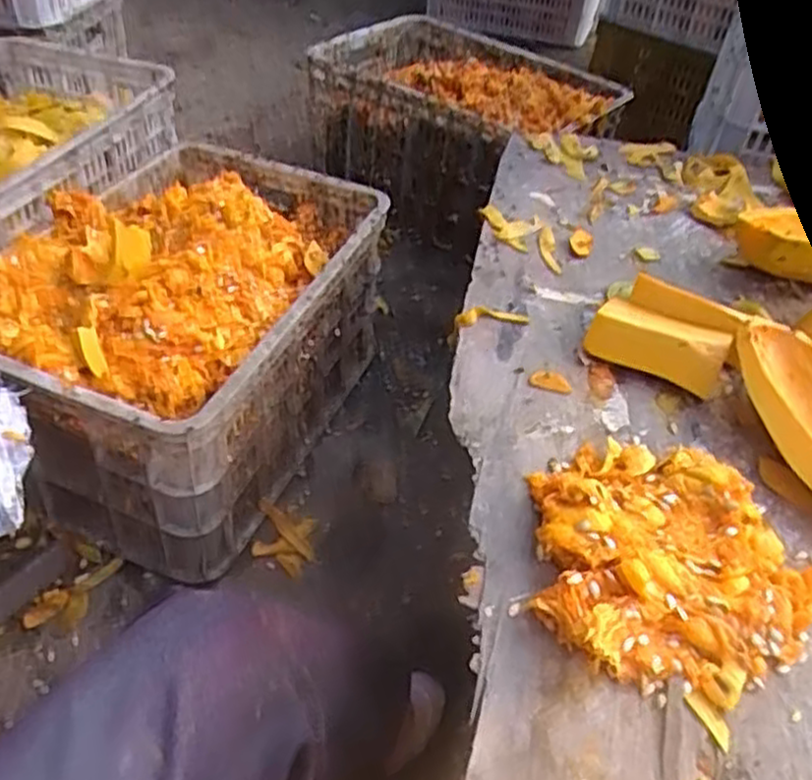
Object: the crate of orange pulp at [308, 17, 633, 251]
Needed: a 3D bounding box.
[{"bbox_3d":[0.122,-0.519,1.526,0.523,0.240,0.377,26,46,19],"label":"crate of orange pulp"}]

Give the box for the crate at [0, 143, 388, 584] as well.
[{"bbox_3d":[-0.275,-0.078,1.003,0.348,0.299,0.512,18,44,12],"label":"crate"}]

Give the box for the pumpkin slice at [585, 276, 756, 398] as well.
[{"bbox_3d":[0.233,-0.046,0.687,0.120,0.052,0.084,25,46,19],"label":"pumpkin slice"}]

